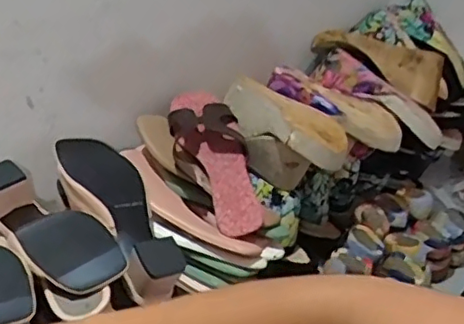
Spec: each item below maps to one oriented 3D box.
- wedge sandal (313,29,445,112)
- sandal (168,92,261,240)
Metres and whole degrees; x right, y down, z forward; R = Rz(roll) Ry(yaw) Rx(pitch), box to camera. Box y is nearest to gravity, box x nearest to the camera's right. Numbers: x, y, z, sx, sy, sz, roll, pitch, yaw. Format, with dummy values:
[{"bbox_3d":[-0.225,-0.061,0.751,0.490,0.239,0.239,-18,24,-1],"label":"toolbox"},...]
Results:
[{"bbox_3d":[0.243,-0.180,1.021,0.077,0.077,0.240,-17,40,-34],"label":"wedge sandal"},{"bbox_3d":[-0.024,-0.008,0.810,0.089,0.045,0.246,-9,57,-24],"label":"sandal"}]

